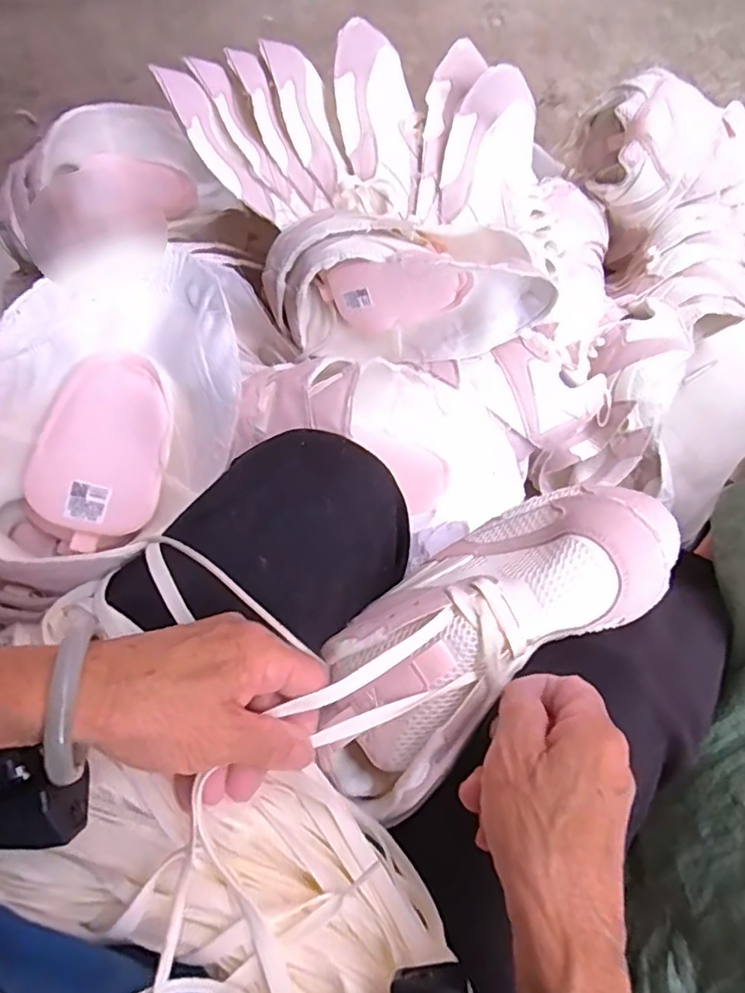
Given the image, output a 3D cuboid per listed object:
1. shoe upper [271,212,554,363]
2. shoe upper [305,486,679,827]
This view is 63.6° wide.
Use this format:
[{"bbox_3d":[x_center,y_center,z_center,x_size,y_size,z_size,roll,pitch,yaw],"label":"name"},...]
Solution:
[{"bbox_3d":[0.031,-0.175,0.530,0.234,0.143,0.070,1,74,2],"label":"shoe upper"},{"bbox_3d":[0.059,0.075,0.326,0.228,0.082,0.096,-39,76,-4],"label":"shoe upper"}]

